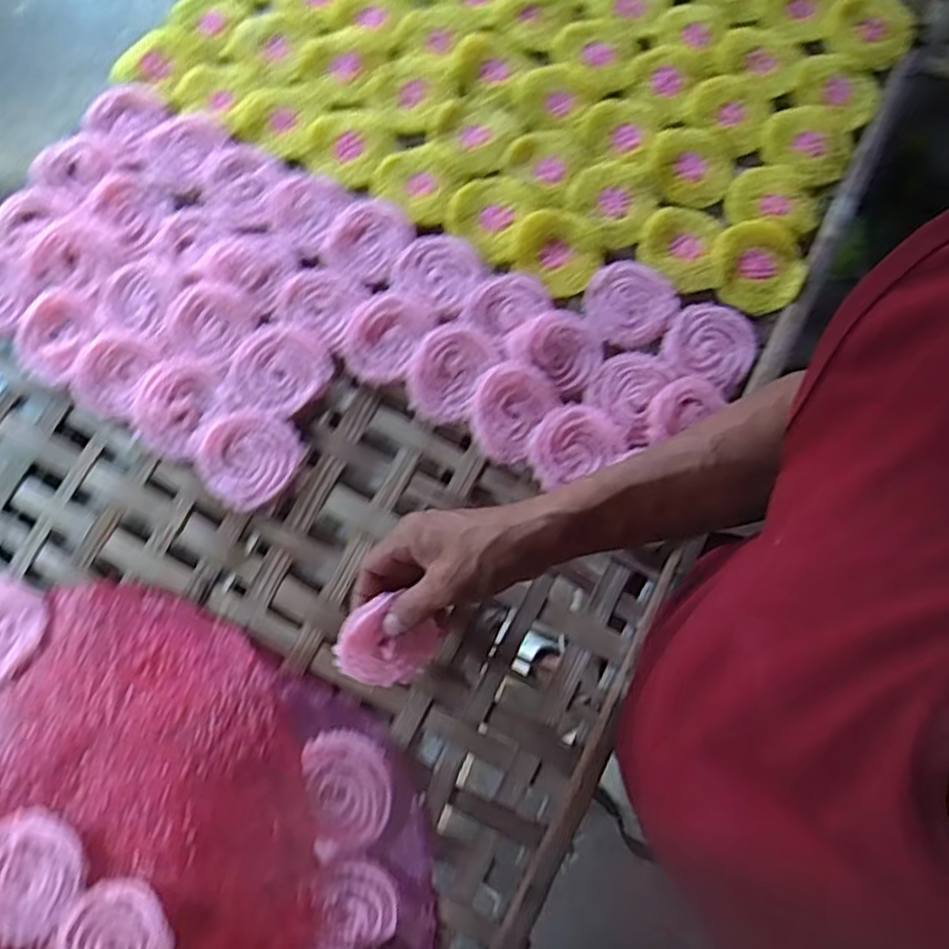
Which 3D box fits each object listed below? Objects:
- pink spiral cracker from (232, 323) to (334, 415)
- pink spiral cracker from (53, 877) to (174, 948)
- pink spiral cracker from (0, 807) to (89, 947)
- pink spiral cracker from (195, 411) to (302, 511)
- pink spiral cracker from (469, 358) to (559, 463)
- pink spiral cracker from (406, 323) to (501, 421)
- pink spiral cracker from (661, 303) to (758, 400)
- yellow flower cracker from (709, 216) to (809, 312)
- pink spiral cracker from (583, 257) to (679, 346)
[{"bbox_3d":[-0.155,-0.085,0.563,0.073,0.005,0.070,0,74,1],"label":"pink spiral cracker"},{"bbox_3d":[-0.233,0.298,0.452,0.069,0.006,0.065,0,74,1],"label":"pink spiral cracker"},{"bbox_3d":[-0.298,0.264,0.469,0.073,0.004,0.076,0,74,1],"label":"pink spiral cracker"},{"bbox_3d":[-0.175,-0.012,0.548,0.071,0.012,0.073,0,74,1],"label":"pink spiral cracker"},{"bbox_3d":[0.027,-0.053,0.562,0.060,0.025,0.075,33,77,10],"label":"pink spiral cracker"},{"bbox_3d":[-0.020,-0.082,0.568,0.058,0.020,0.077,27,76,9],"label":"pink spiral cracker"},{"bbox_3d":[0.198,-0.109,0.591,0.072,0.008,0.072,28,76,9],"label":"pink spiral cracker"},{"bbox_3d":[0.240,-0.179,0.600,0.076,0.017,0.076,0,74,1],"label":"yellow flower cracker"},{"bbox_3d":[0.131,-0.143,0.594,0.072,0.013,0.073,28,76,9],"label":"pink spiral cracker"}]

